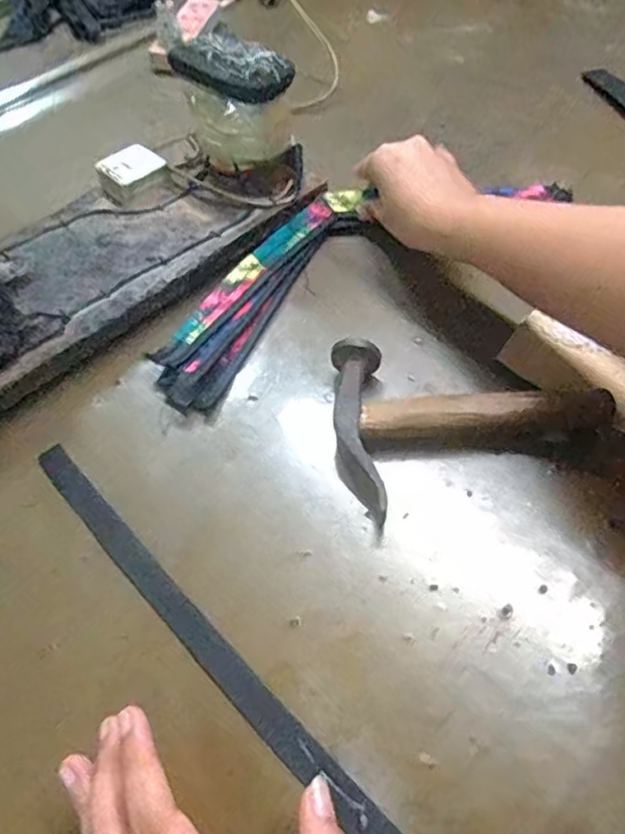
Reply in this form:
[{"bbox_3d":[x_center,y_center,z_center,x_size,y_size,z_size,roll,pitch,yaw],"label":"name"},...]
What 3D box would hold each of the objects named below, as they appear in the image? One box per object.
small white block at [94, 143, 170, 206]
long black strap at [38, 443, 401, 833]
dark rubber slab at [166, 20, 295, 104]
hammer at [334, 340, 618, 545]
[{"bbox_3d":[-0.152,-0.206,0.513,0.052,0.023,0.052,-37,59,-21],"label":"small white block"},{"bbox_3d":[-0.022,0.144,0.299,0.420,0.005,0.020,38,69,26],"label":"long black strap"},{"bbox_3d":[-0.063,-0.262,0.450,0.096,0.027,0.046,38,64,27],"label":"dark rubber slab"},{"bbox_3d":[0.101,0.002,0.377,0.172,0.030,0.114,-3,54,2],"label":"hammer"}]

